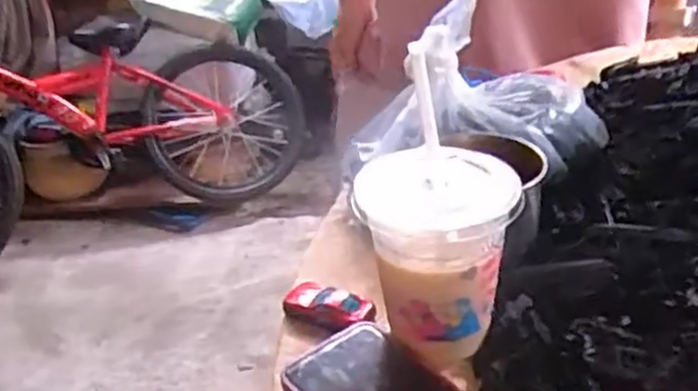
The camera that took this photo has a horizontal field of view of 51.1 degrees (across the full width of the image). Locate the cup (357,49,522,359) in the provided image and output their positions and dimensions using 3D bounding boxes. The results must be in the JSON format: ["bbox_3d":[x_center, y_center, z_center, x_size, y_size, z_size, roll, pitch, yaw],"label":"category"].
[{"bbox_3d":[0.052,0.009,0.436,0.093,0.161,0.084,-3,30,4],"label":"cup"}]

